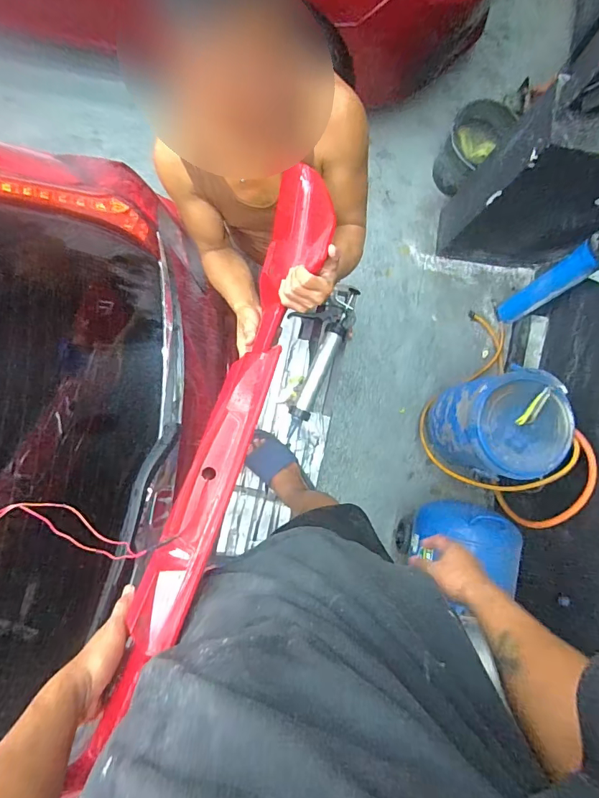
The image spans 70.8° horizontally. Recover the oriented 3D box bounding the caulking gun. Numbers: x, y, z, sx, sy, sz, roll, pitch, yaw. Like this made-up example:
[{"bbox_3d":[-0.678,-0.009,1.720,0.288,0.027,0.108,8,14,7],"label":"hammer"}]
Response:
[{"bbox_3d":[0.020,-0.136,1.263,0.178,0.054,0.496,26,86,-3],"label":"caulking gun"}]

